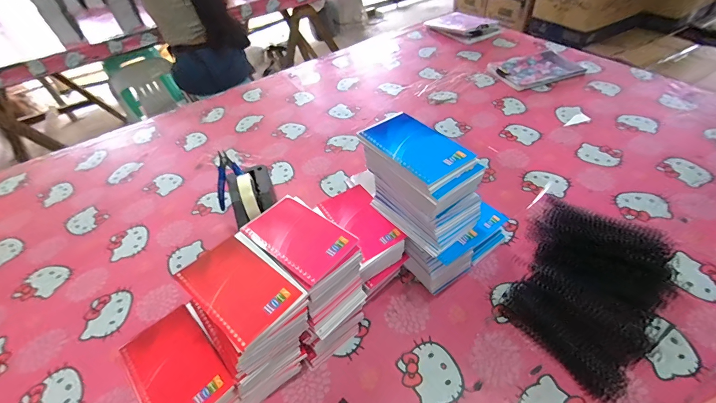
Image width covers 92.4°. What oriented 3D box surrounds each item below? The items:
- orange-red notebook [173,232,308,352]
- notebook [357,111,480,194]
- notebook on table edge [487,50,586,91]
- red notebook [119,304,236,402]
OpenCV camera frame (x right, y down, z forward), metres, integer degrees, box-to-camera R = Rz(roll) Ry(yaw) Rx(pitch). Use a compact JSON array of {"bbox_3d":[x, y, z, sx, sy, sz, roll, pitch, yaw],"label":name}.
[{"bbox_3d":[-0.132,0.090,0.381,0.129,0.008,0.086,31,57,30],"label":"orange-red notebook"},{"bbox_3d":[0.072,-0.069,0.428,0.082,0.011,0.132,-32,50,-22],"label":"notebook"},{"bbox_3d":[0.507,-0.384,0.987,0.228,0.012,0.179,-15,45,-7],"label":"notebook on table edge"},{"bbox_3d":[-0.204,0.184,0.383,0.082,0.009,0.132,-37,52,-25],"label":"red notebook"}]

